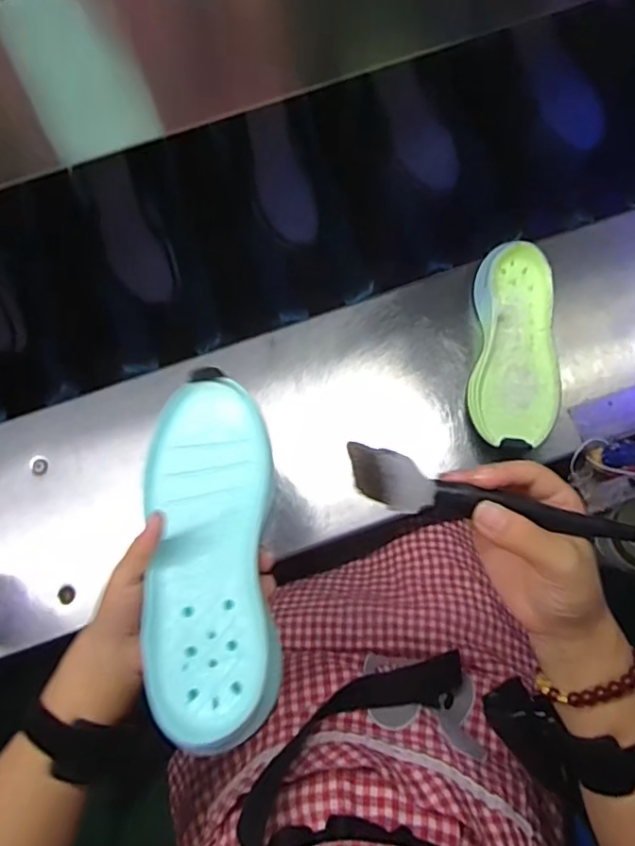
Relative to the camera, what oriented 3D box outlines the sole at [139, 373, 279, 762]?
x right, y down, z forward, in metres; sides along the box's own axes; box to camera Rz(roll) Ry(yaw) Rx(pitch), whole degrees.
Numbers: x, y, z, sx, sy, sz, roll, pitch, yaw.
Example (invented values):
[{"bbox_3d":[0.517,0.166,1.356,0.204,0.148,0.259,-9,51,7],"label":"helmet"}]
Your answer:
[{"bbox_3d":[-0.069,0.078,0.365,0.080,0.025,0.221,-5,67,-1],"label":"sole"}]

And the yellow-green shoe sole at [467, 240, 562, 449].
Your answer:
[{"bbox_3d":[0.209,-0.077,0.602,0.090,0.044,0.218,6,77,2],"label":"yellow-green shoe sole"}]

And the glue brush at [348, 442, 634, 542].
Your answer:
[{"bbox_3d":[0.098,0.045,0.311,0.171,0.024,0.026,13,77,-8],"label":"glue brush"}]

